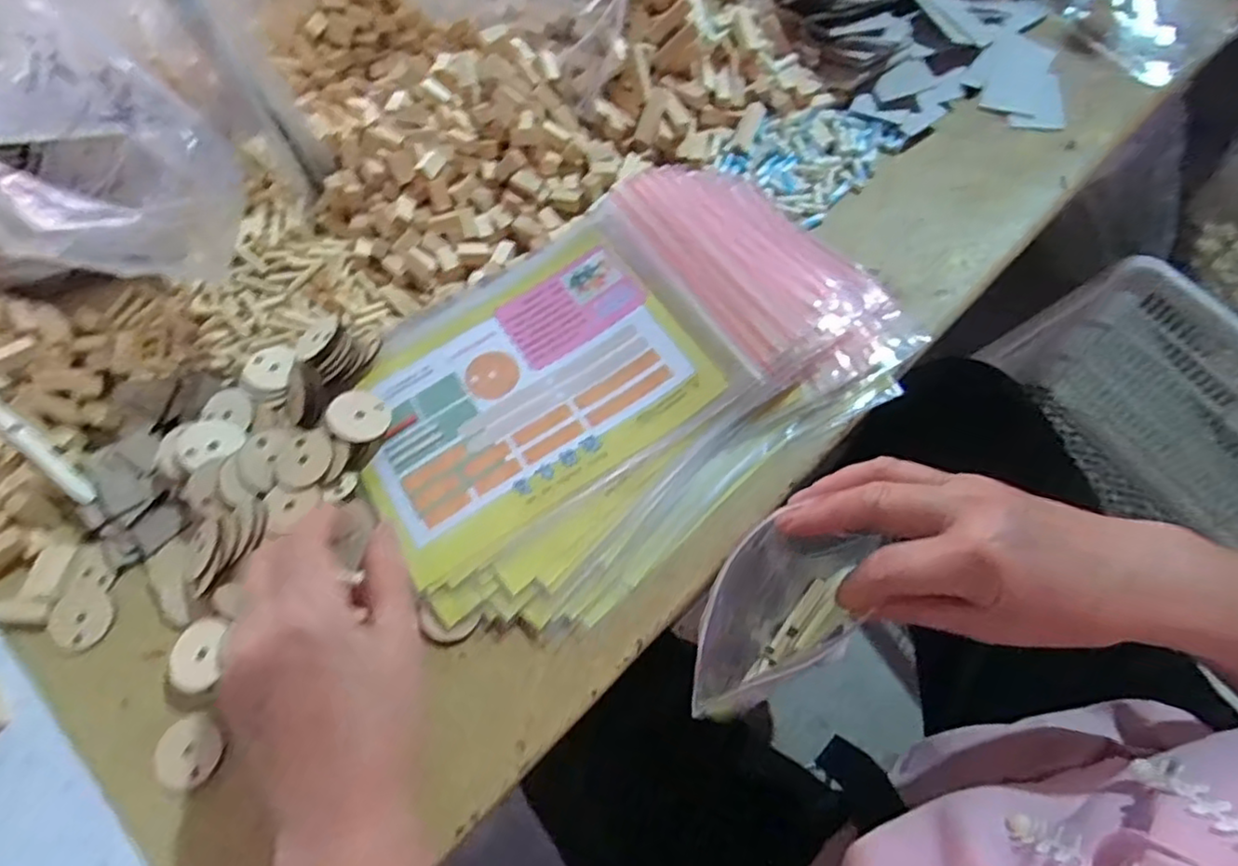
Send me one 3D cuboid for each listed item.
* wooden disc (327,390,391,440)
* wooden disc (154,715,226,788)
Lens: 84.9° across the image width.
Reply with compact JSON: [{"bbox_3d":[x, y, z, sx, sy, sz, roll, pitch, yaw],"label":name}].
[{"bbox_3d":[-0.150,-0.010,0.389,0.032,0.004,0.032,10,58,-16],"label":"wooden disc"},{"bbox_3d":[-0.215,0.159,0.339,0.032,0.004,0.031,-1,65,3],"label":"wooden disc"}]

